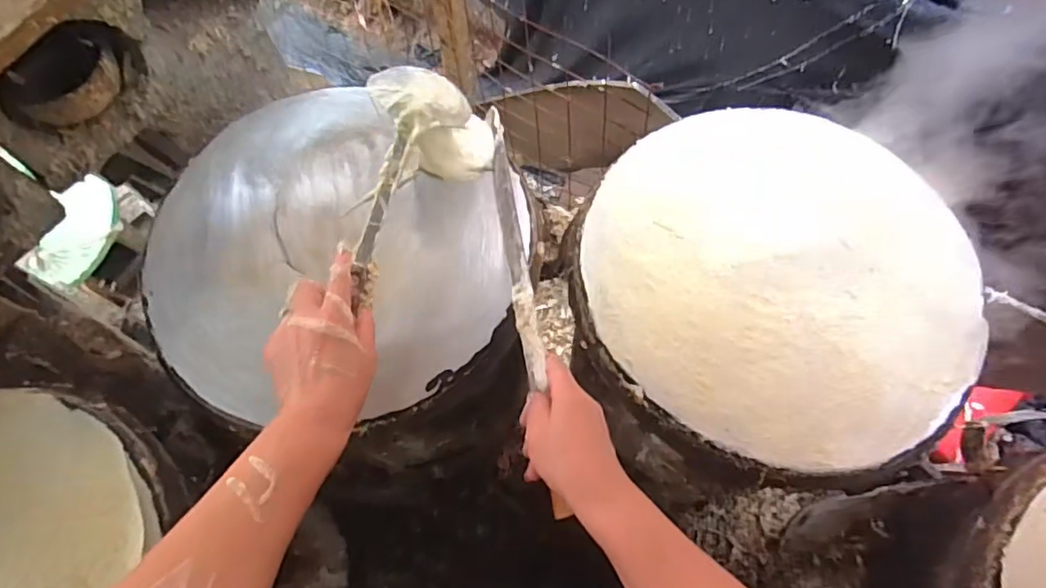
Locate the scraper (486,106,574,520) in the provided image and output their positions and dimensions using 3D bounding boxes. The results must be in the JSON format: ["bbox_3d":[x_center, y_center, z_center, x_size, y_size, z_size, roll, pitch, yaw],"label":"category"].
[{"bbox_3d":[-0.002,-0.009,0.549,0.019,0.025,0.401,-8,64,-3],"label":"scraper"}]

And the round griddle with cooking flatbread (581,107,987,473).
[{"bbox_3d":[0.249,-0.030,0.568,0.359,0.026,0.357,0,67,0],"label":"round griddle with cooking flatbread"}]

